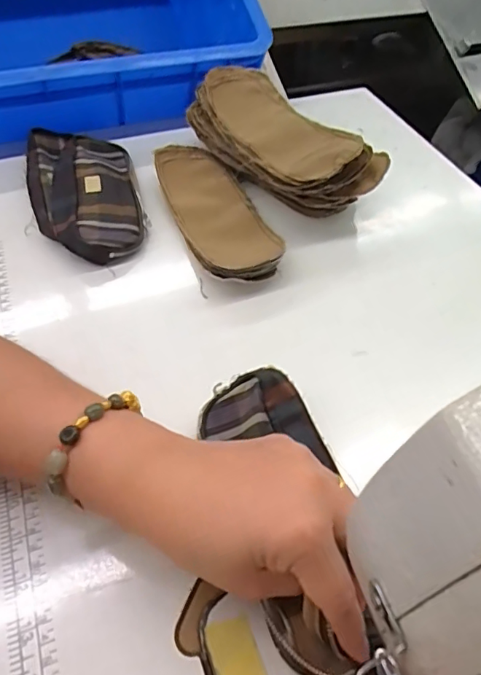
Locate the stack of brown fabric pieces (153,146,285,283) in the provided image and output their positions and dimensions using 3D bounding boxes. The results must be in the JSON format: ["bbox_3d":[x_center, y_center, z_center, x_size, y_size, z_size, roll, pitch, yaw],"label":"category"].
[{"bbox_3d":[-0.024,-0.124,0.482,0.078,0.027,0.194,-15,52,-17],"label":"stack of brown fabric pieces"}]

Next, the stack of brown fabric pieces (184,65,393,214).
[{"bbox_3d":[0.039,-0.197,0.512,0.106,0.071,0.217,-33,59,-26],"label":"stack of brown fabric pieces"}]

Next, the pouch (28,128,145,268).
[{"bbox_3d":[-0.158,-0.151,0.500,0.101,0.028,0.209,-11,51,-14],"label":"pouch"}]

